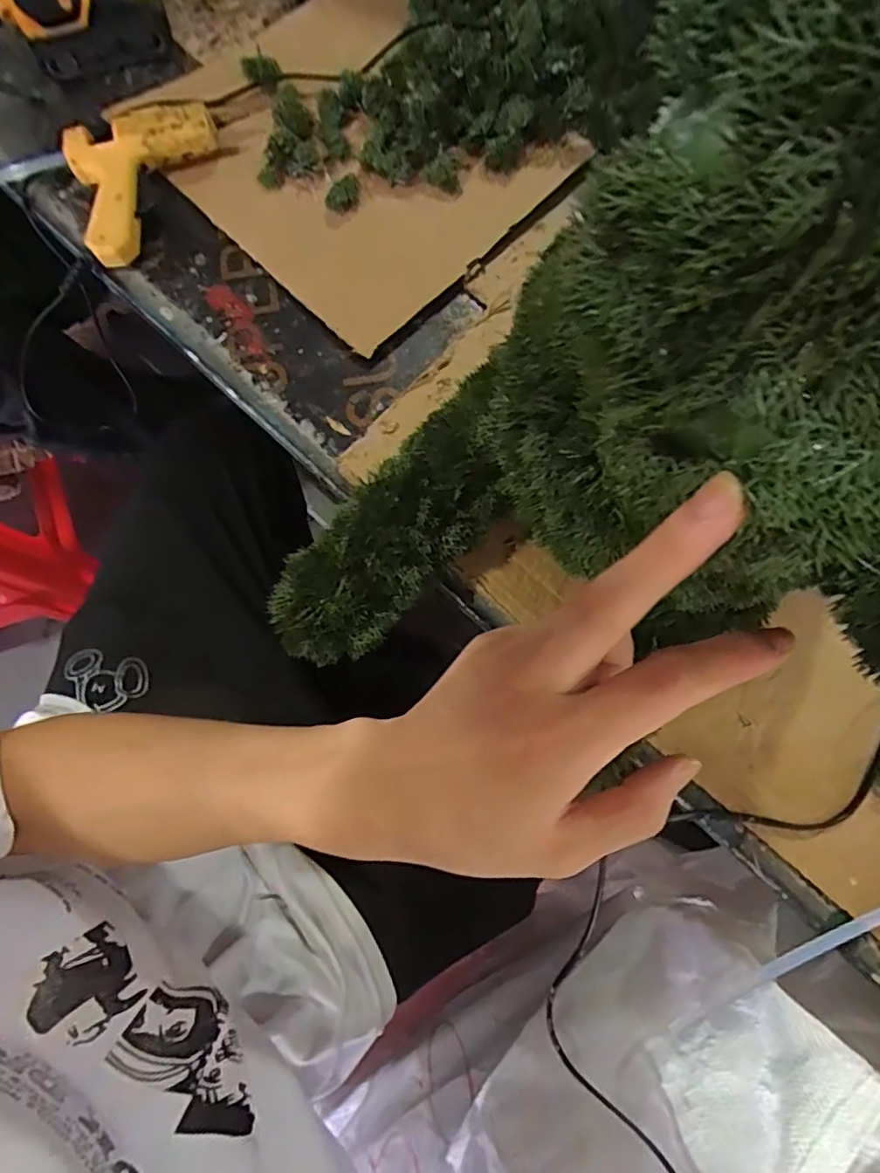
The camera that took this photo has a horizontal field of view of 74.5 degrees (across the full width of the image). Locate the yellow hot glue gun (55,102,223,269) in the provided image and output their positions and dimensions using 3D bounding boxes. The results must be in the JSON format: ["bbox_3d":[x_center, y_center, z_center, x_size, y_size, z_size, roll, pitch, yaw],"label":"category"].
[{"bbox_3d":[-0.228,-0.324,0.453,0.117,0.032,0.124,-20,79,-6],"label":"yellow hot glue gun"}]

